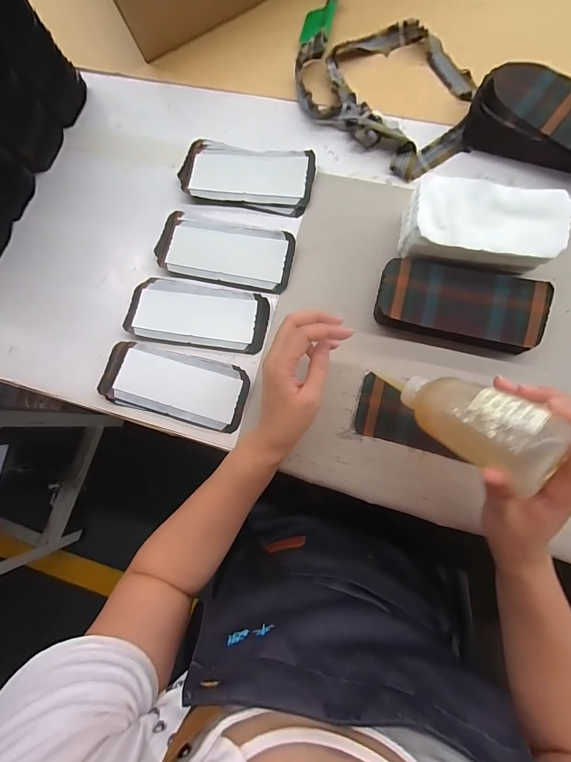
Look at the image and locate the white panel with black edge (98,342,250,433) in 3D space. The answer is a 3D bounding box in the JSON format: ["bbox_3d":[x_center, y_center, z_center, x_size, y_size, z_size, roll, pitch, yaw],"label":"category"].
[{"bbox_3d":[-0.132,0.005,0.394,0.173,0.014,0.076,14,85,8],"label":"white panel with black edge"}]

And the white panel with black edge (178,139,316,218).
[{"bbox_3d":[-0.052,-0.262,0.426,0.172,0.010,0.084,15,85,8],"label":"white panel with black edge"}]

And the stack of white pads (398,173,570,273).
[{"bbox_3d":[0.206,-0.162,0.359,0.150,0.058,0.085,14,85,8],"label":"stack of white pads"}]

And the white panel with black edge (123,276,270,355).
[{"bbox_3d":[-0.108,-0.081,0.404,0.171,0.009,0.078,12,85,8],"label":"white panel with black edge"}]

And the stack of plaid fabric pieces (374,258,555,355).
[{"bbox_3d":[0.188,-0.082,0.364,0.167,0.028,0.083,14,85,8],"label":"stack of plaid fabric pieces"}]

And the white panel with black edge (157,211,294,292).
[{"bbox_3d":[-0.077,-0.162,0.416,0.173,0.010,0.084,16,85,8],"label":"white panel with black edge"}]

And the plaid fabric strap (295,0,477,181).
[{"bbox_3d":[0.116,-0.380,0.418,0.273,0.023,0.168,39,89,9],"label":"plaid fabric strap"}]

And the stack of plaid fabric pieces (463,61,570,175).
[{"bbox_3d":[0.300,-0.291,0.372,0.172,0.052,0.085,31,88,9],"label":"stack of plaid fabric pieces"}]

